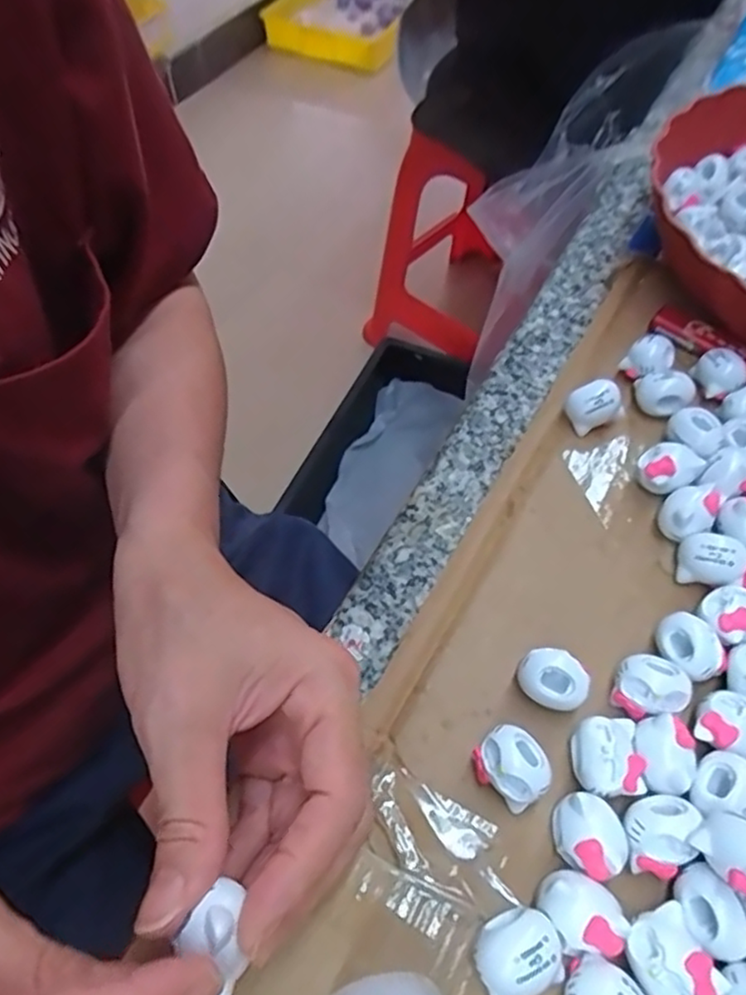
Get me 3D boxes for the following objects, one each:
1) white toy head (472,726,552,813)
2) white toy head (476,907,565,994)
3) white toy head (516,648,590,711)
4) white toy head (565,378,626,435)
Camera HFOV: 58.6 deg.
[{"bbox_3d":[0.049,0.094,0.233,0.020,0.020,0.025,-37,64,-21],"label":"white toy head"},{"bbox_3d":[0.043,0.137,0.200,0.026,0.022,0.021,-27,60,-17],"label":"white toy head"},{"bbox_3d":[0.067,0.069,0.249,0.024,0.017,0.018,35,63,21],"label":"white toy head"},{"bbox_3d":[0.108,-0.044,0.322,0.023,0.023,0.018,-20,59,-12],"label":"white toy head"}]

